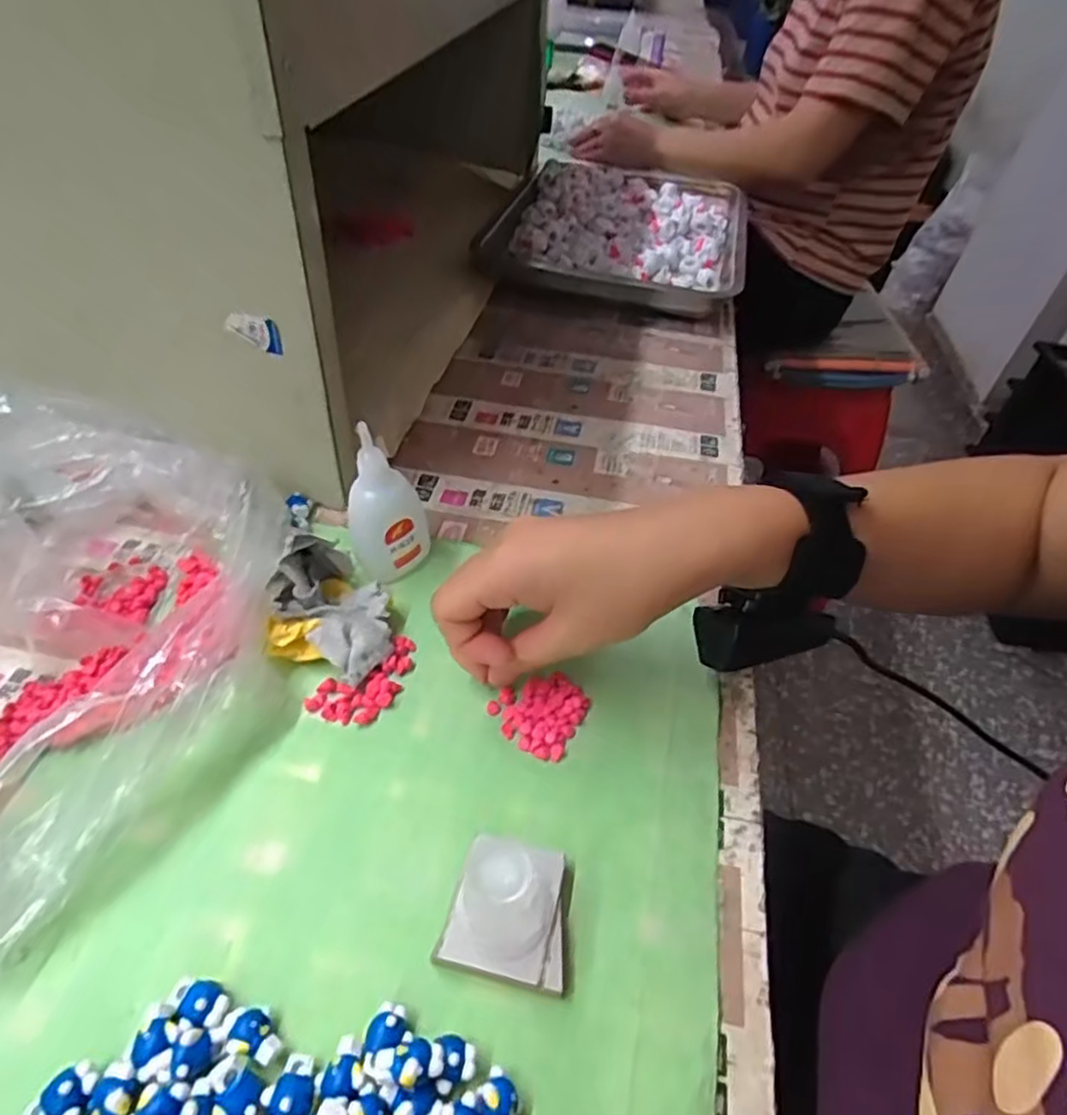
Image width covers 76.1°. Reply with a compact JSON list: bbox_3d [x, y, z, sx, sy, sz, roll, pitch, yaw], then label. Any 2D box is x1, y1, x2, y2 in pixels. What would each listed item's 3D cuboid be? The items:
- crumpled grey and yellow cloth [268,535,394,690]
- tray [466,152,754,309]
[{"bbox_3d":[-0.110,0.022,0.360,0.060,0.035,0.094,-12,48,-16],"label":"crumpled grey and yellow cloth"},{"bbox_3d":[0.076,-0.327,0.696,0.267,0.052,0.263,13,47,7],"label":"tray"}]

